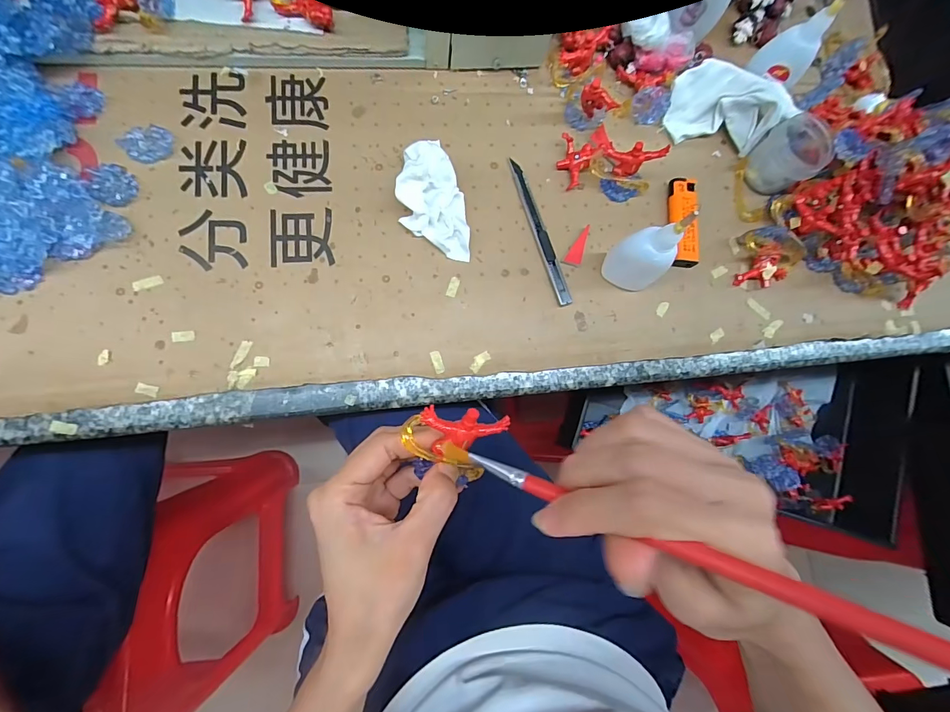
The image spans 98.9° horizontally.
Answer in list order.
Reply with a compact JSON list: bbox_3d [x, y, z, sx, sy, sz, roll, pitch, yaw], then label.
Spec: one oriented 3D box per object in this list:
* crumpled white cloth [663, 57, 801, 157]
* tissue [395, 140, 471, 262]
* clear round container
[{"bbox_3d":[0.235,-0.235,0.374,0.106,0.036,0.077,8,82,-6],"label":"crumpled white cloth"},{"bbox_3d":[-0.035,-0.126,0.336,0.052,0.025,0.093,-9,84,-8],"label":"tissue"},{"bbox_3d":[0.289,-0.184,0.373,0.063,0.043,0.051,-23,86,-9],"label":"clear round container"}]

